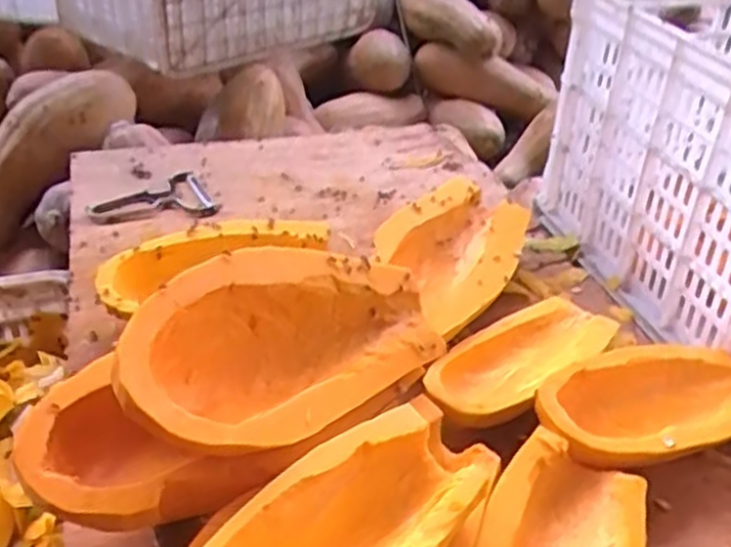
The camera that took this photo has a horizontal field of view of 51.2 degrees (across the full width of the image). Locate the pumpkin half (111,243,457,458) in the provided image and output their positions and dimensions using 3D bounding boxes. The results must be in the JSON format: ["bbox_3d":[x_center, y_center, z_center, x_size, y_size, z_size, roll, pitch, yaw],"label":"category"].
[{"bbox_3d":[-0.047,0.046,0.531,0.255,0.104,0.112,-25,43,-31],"label":"pumpkin half"}]

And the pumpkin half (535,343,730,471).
[{"bbox_3d":[0.241,0.113,0.640,0.207,0.066,0.100,-13,38,-18],"label":"pumpkin half"}]

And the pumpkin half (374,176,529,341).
[{"bbox_3d":[0.089,-0.017,0.800,0.137,0.068,0.237,22,41,27],"label":"pumpkin half"}]

